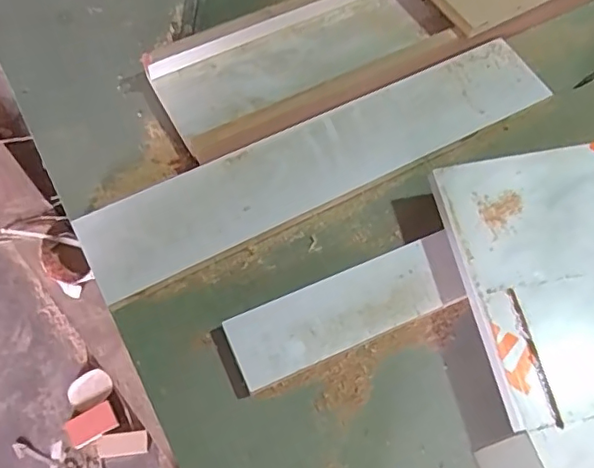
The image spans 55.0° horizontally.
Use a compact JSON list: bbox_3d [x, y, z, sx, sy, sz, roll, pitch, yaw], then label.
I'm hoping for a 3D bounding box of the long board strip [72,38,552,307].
[{"bbox_3d":[0.040,-0.090,0.617,0.539,0.009,0.097,-25,66,-16],"label":"long board strip"}]

